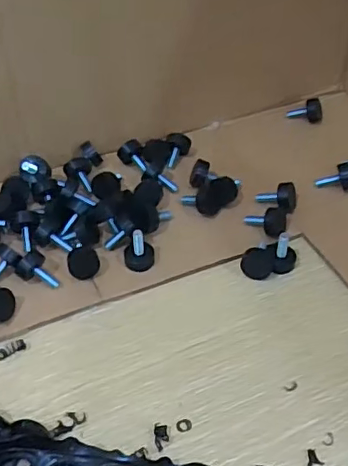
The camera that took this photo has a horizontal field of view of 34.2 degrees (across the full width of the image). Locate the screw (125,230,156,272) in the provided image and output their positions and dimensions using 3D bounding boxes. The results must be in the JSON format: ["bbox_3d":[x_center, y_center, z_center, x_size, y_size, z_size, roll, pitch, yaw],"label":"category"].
[{"bbox_3d":[-0.028,0.013,0.455,0.024,0.029,0.021,-3,46,-3],"label":"screw"}]

